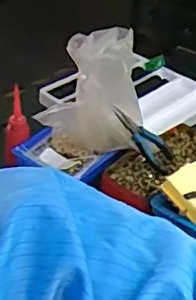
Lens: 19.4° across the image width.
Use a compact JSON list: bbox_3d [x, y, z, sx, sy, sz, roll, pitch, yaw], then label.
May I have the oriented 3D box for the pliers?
[{"bbox_3d":[0.084,-0.022,1.058,0.045,0.184,0.021,-32,32,19],"label":"pliers"}]

